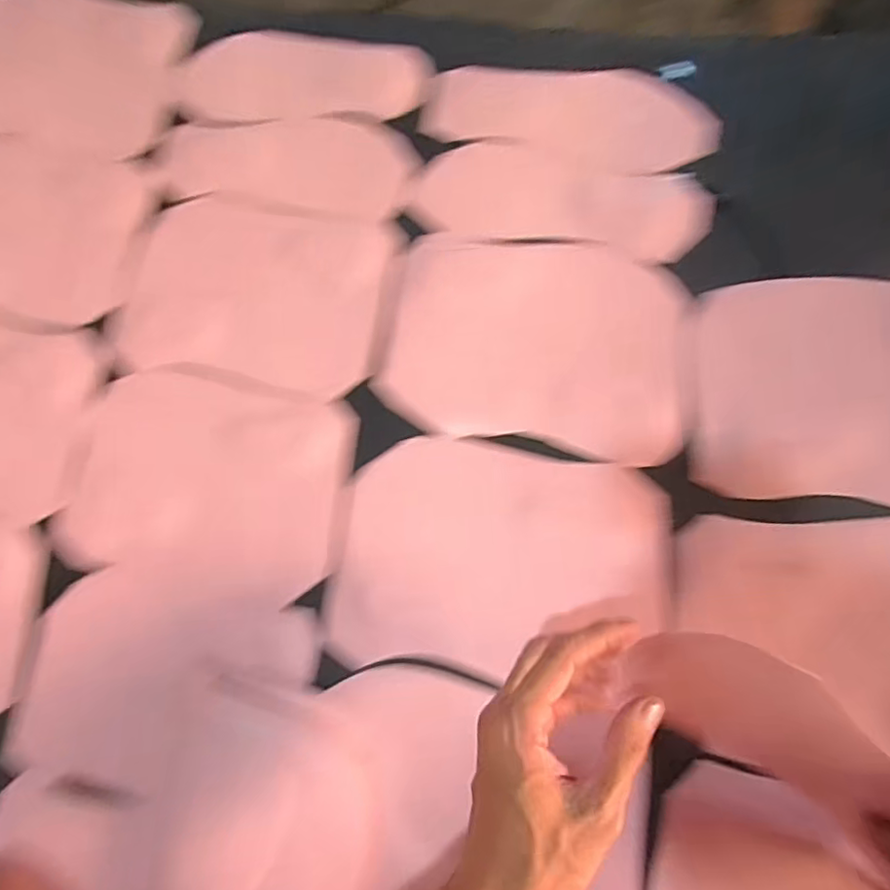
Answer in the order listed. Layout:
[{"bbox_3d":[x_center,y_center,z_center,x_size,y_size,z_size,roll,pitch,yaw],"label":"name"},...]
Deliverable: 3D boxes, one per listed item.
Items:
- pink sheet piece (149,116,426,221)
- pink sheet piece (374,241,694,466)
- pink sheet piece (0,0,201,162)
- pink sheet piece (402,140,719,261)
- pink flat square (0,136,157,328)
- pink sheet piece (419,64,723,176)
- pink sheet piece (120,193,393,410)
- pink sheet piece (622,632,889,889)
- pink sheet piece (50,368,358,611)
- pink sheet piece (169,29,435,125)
[{"bbox_3d":[-0.157,-0.276,0.564,0.258,0.009,0.094,11,83,6],"label":"pink sheet piece"},{"bbox_3d":[0.077,-0.091,0.501,0.257,0.027,0.182,10,83,6],"label":"pink sheet piece"},{"bbox_3d":[-0.403,-0.392,0.605,0.257,0.007,0.179,9,83,6],"label":"pink sheet piece"},{"bbox_3d":[0.102,-0.225,0.525,0.256,0.017,0.094,12,83,6],"label":"pink sheet piece"},{"bbox_3d":[-0.425,-0.217,0.572,0.247,0.005,0.182,11,83,6],"label":"pink flat square"},{"bbox_3d":[0.115,-0.308,0.536,0.262,0.016,0.092,17,84,7],"label":"pink sheet piece"},{"bbox_3d":[-0.184,-0.145,0.546,0.250,0.010,0.176,11,83,6],"label":"pink sheet piece"},{"bbox_3d":[0.203,0.176,0.345,0.198,0.079,0.069,36,86,8],"label":"pink sheet piece"},{"bbox_3d":[-0.216,0.030,0.515,0.256,0.012,0.179,10,83,6],"label":"pink sheet piece"},{"bbox_3d":[-0.145,-0.371,0.578,0.259,0.011,0.102,5,82,5],"label":"pink sheet piece"}]

